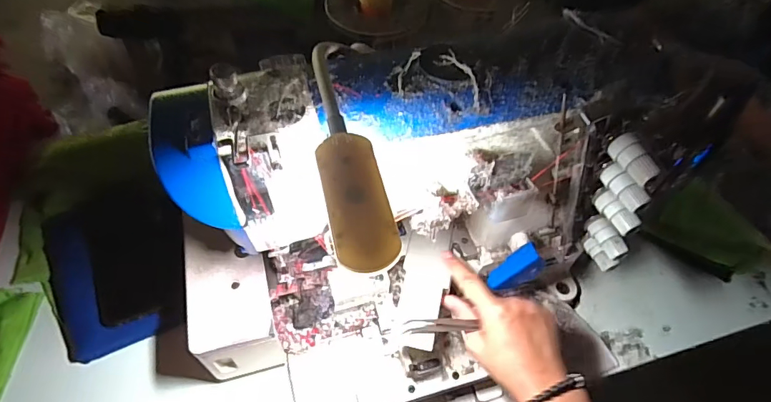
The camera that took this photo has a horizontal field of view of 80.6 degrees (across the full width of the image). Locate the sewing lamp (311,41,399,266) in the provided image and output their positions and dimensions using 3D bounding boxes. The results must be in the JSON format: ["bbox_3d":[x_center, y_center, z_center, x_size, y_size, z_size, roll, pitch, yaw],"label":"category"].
[{"bbox_3d":[-0.021,-0.045,0.269,0.038,0.028,0.185,-3,54,-5],"label":"sewing lamp"}]

